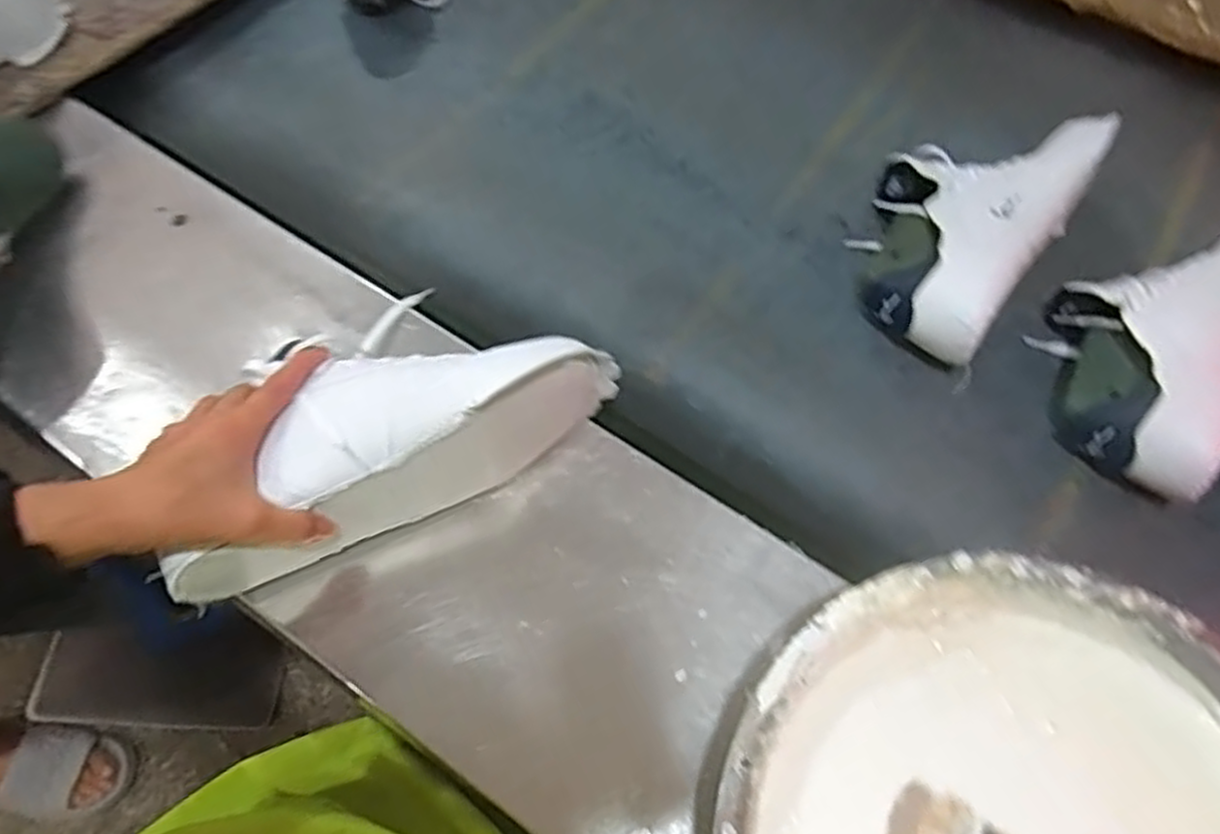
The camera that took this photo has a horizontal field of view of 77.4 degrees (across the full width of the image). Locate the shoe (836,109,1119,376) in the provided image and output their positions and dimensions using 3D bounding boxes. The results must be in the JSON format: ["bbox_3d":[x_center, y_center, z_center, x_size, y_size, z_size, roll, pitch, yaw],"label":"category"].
[{"bbox_3d":[0.302,-0.167,0.659,0.145,0.094,0.256,31,65,14],"label":"shoe"}]

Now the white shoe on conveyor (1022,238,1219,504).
[{"bbox_3d":[0.443,-0.080,0.618,0.137,0.094,0.279,31,65,14],"label":"white shoe on conveyor"}]

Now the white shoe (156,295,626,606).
[{"bbox_3d":[-0.140,0.000,0.499,0.295,0.097,0.104,-25,68,-15],"label":"white shoe"}]

